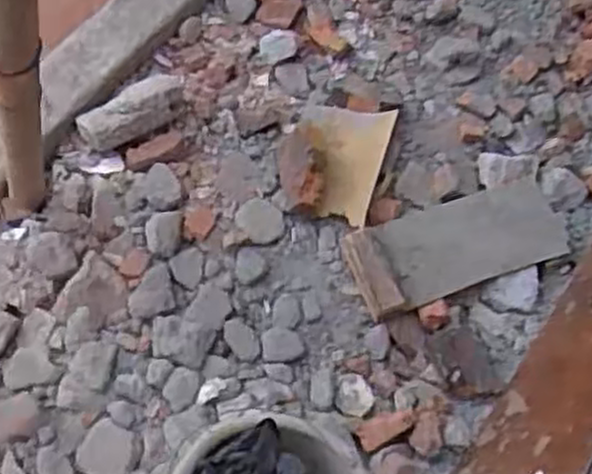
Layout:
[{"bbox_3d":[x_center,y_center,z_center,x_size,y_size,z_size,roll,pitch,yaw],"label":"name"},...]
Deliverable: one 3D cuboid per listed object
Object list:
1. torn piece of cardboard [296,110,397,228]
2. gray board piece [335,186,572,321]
[{"bbox_3d":[0.073,-0.142,1.438,0.165,0.055,0.234,16,62,2],"label":"torn piece of cardboard"},{"bbox_3d":[0.276,0.012,1.369,0.390,0.057,0.157,-16,73,-17],"label":"gray board piece"}]

